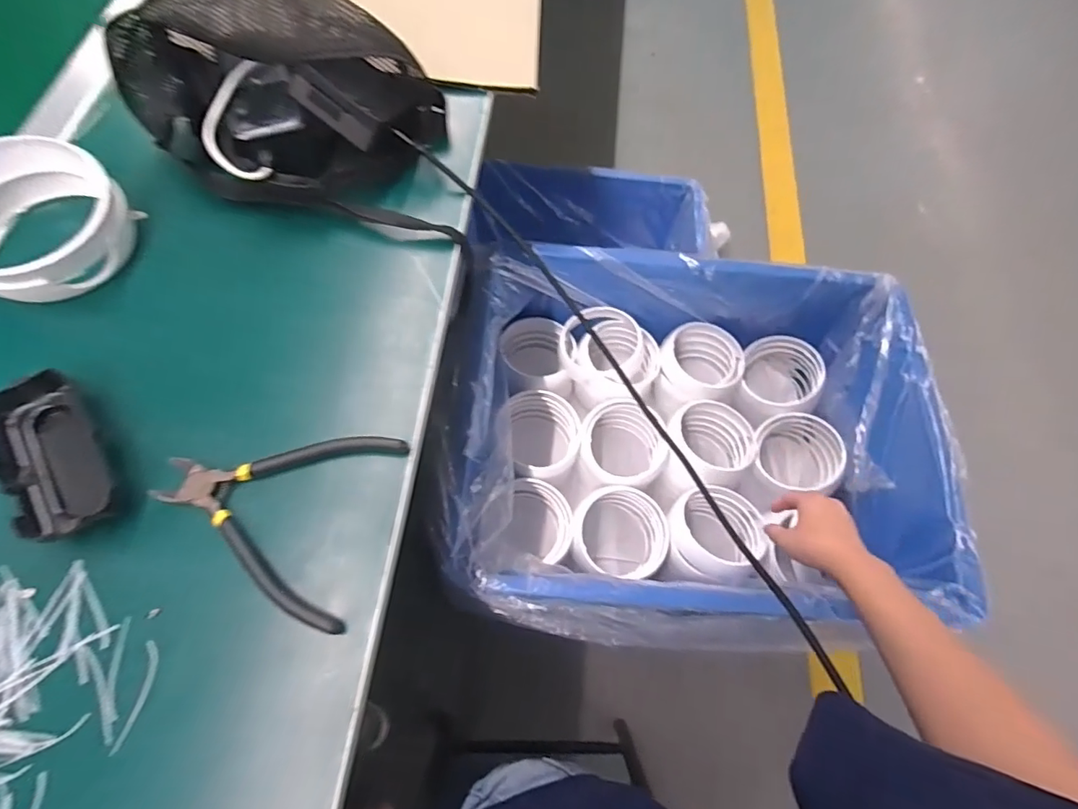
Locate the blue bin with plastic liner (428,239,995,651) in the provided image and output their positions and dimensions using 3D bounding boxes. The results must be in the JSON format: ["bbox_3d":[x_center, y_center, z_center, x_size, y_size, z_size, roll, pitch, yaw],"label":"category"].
[{"bbox_3d":[0.172,0.053,0.631,0.519,0.222,0.435,6,67,-1],"label":"blue bin with plastic liner"}]

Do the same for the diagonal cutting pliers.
[{"bbox_3d":[-0.169,0.062,0.320,0.136,0.026,0.120,14,67,3],"label":"diagonal cutting pliers"}]

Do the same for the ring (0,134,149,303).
[{"bbox_3d":[-0.366,-0.132,0.370,0.113,0.054,0.116,1,67,-3],"label":"ring"}]

